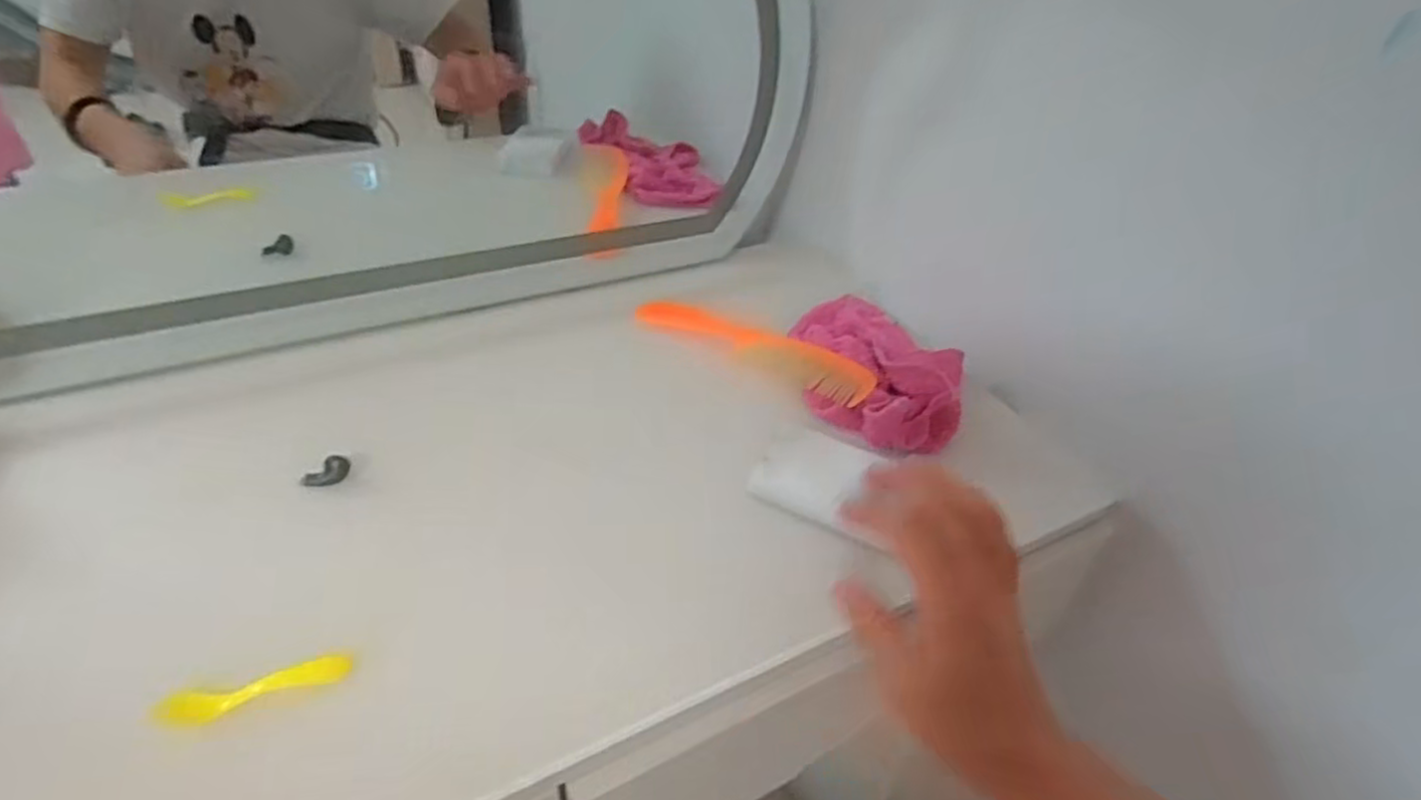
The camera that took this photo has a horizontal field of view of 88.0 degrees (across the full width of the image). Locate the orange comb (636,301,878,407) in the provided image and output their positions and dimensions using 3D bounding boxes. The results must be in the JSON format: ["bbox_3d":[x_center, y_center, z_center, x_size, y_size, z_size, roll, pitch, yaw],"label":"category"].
[{"bbox_3d":[0.035,-0.043,0.574,0.200,0.013,0.051,23,44,29],"label":"orange comb"}]

